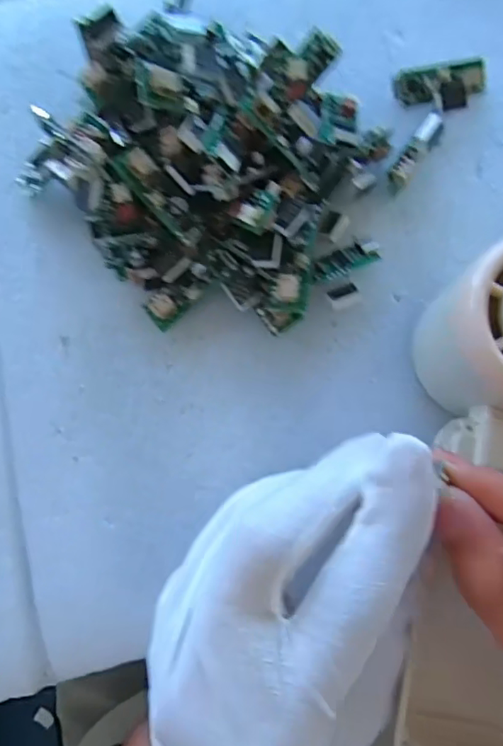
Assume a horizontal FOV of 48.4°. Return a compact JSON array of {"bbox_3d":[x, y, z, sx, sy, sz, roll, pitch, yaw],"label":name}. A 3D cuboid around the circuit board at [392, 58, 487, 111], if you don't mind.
[{"bbox_3d":[0.081,-0.118,0.234,0.039,0.008,0.021,-10,80,-3],"label":"circuit board"}]

